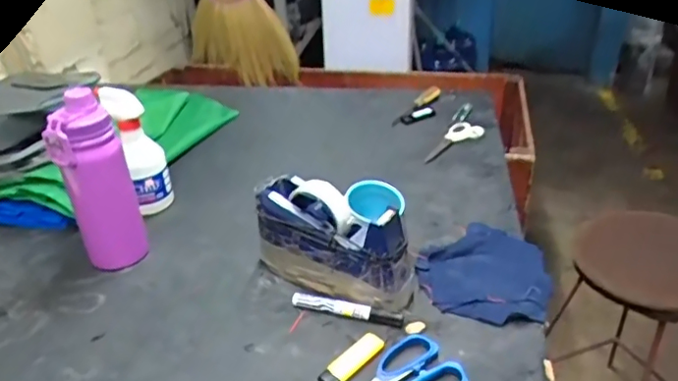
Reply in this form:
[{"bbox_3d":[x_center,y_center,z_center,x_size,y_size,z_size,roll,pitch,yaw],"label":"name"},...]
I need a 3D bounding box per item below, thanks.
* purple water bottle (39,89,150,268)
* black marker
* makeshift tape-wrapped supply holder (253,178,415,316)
[{"bbox_3d":[-0.305,-0.005,0.706,0.071,0.227,0.063,5,31,13],"label":"purple water bottle"},{"bbox_3d":[0.009,0.137,0.643,0.129,0.017,0.018,8,32,18],"label":"black marker"},{"bbox_3d":[-0.006,0.064,0.678,0.204,0.107,0.080,20,37,33],"label":"makeshift tape-wrapped supply holder"}]

